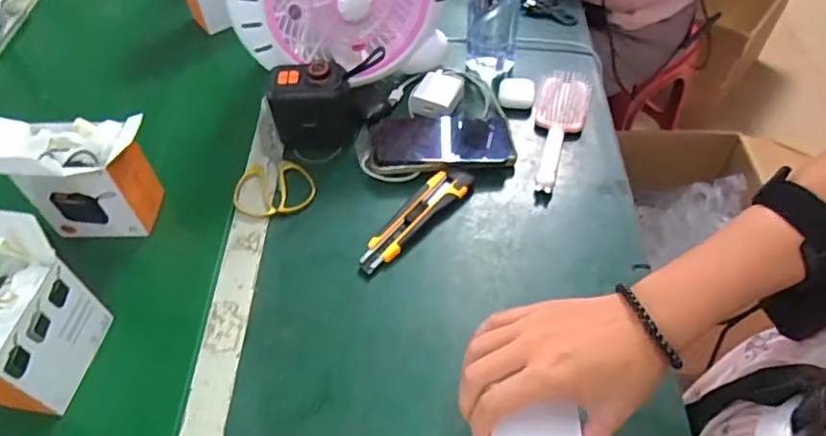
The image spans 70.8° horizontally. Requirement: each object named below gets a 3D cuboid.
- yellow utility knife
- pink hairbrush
[{"bbox_3d":[-0.003,0.001,0.611,0.038,0.016,0.141,38,60,26],"label":"yellow utility knife"},{"bbox_3d":[0.170,-0.106,0.683,0.056,0.022,0.188,15,52,10],"label":"pink hairbrush"}]

